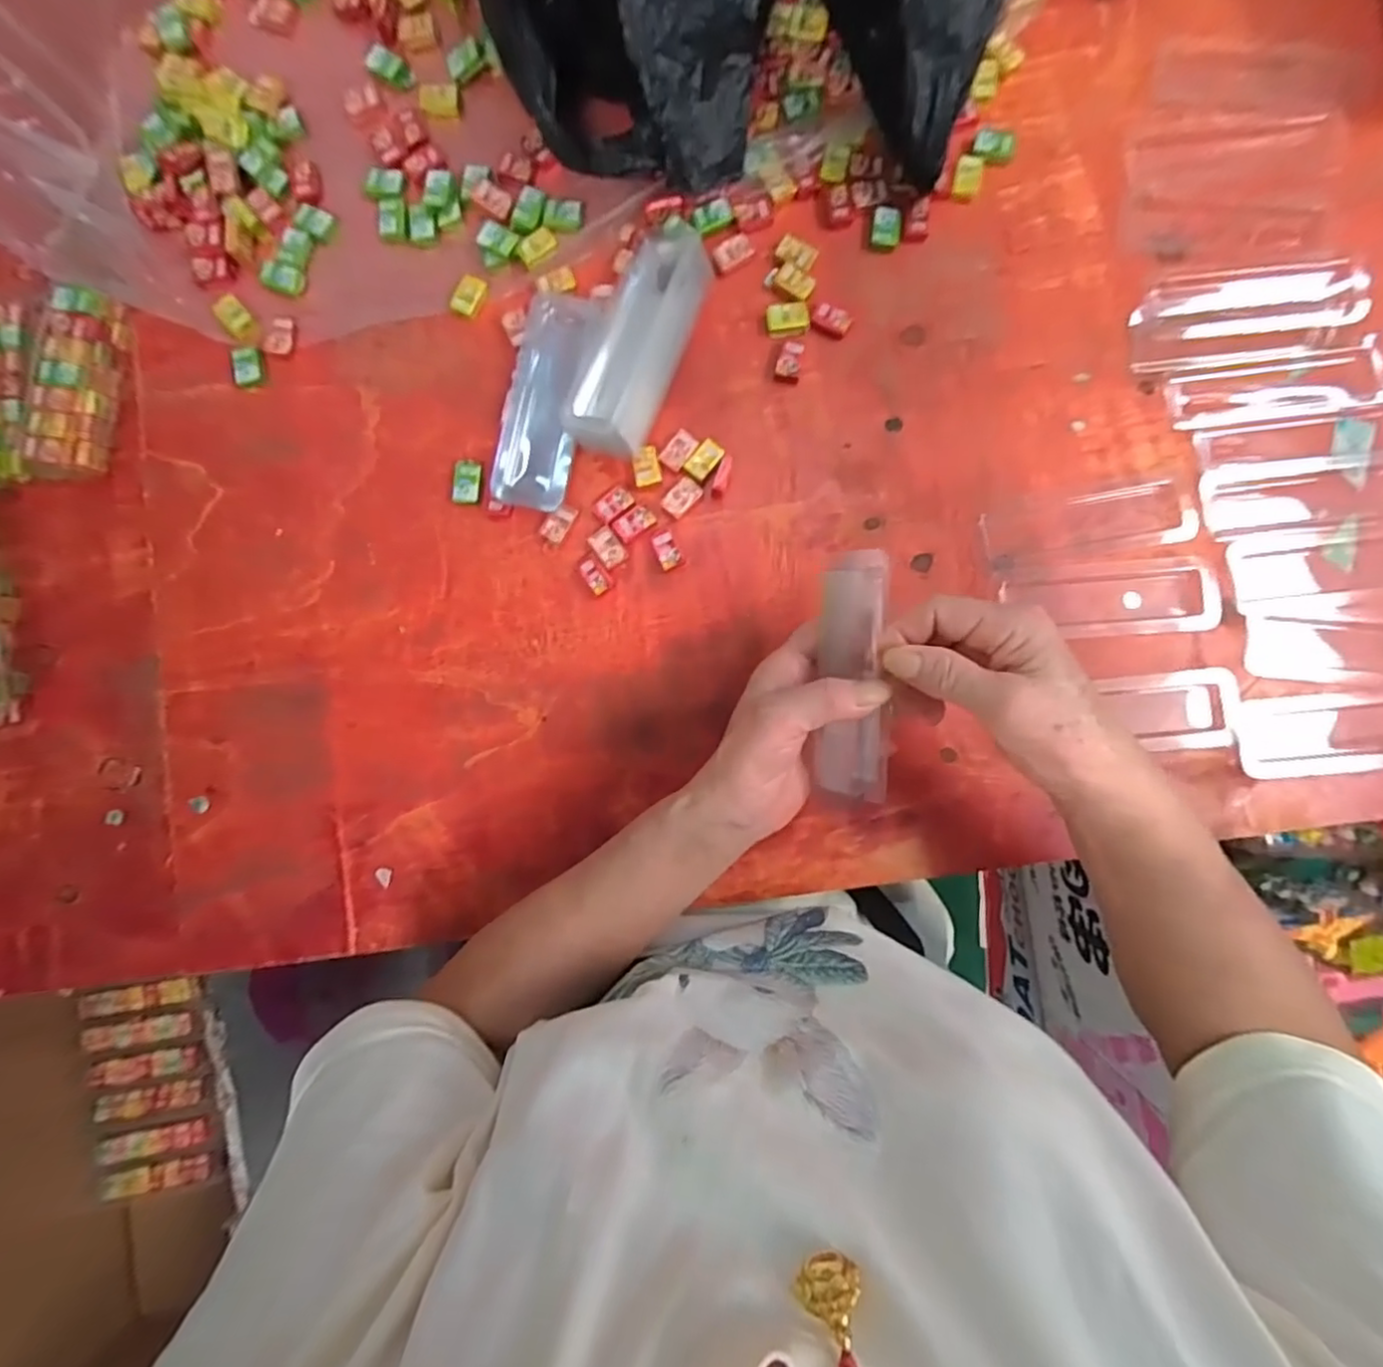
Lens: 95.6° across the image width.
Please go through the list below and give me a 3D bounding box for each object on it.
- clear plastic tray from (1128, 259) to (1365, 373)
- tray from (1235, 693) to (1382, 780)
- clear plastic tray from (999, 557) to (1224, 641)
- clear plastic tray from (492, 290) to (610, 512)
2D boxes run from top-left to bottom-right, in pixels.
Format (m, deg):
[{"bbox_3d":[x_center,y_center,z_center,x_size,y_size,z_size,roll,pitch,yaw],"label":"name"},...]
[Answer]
[{"bbox_3d":[0.359,-0.241,0.406,0.139,0.012,0.061,-5,87,2],"label":"clear plastic tray"},{"bbox_3d":[0.411,0.028,0.390,0.136,0.005,0.048,-7,87,2],"label":"tray"},{"bbox_3d":[0.267,-0.054,0.400,0.132,0.010,0.048,-3,88,2],"label":"clear plastic tray"},{"bbox_3d":[-0.095,-0.188,0.412,0.049,0.021,0.142,11,88,2],"label":"clear plastic tray"}]

